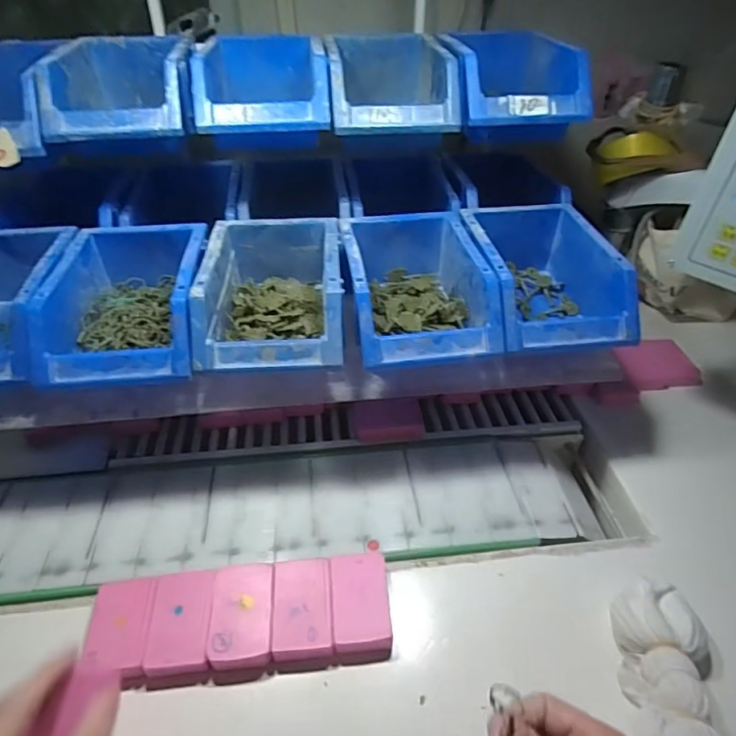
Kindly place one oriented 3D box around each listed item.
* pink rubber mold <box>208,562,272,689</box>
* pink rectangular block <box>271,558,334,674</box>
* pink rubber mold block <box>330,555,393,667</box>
[{"bbox_3d":[-0.094,0.189,0.389,0.045,0.019,0.076,-3,43,-3],"label":"pink rubber mold"},{"bbox_3d":[-0.050,0.187,0.395,0.044,0.016,0.076,-3,43,-4],"label":"pink rectangular block"},{"bbox_3d":[-0.006,0.184,0.399,0.044,0.016,0.075,-3,43,-4],"label":"pink rubber mold block"}]

